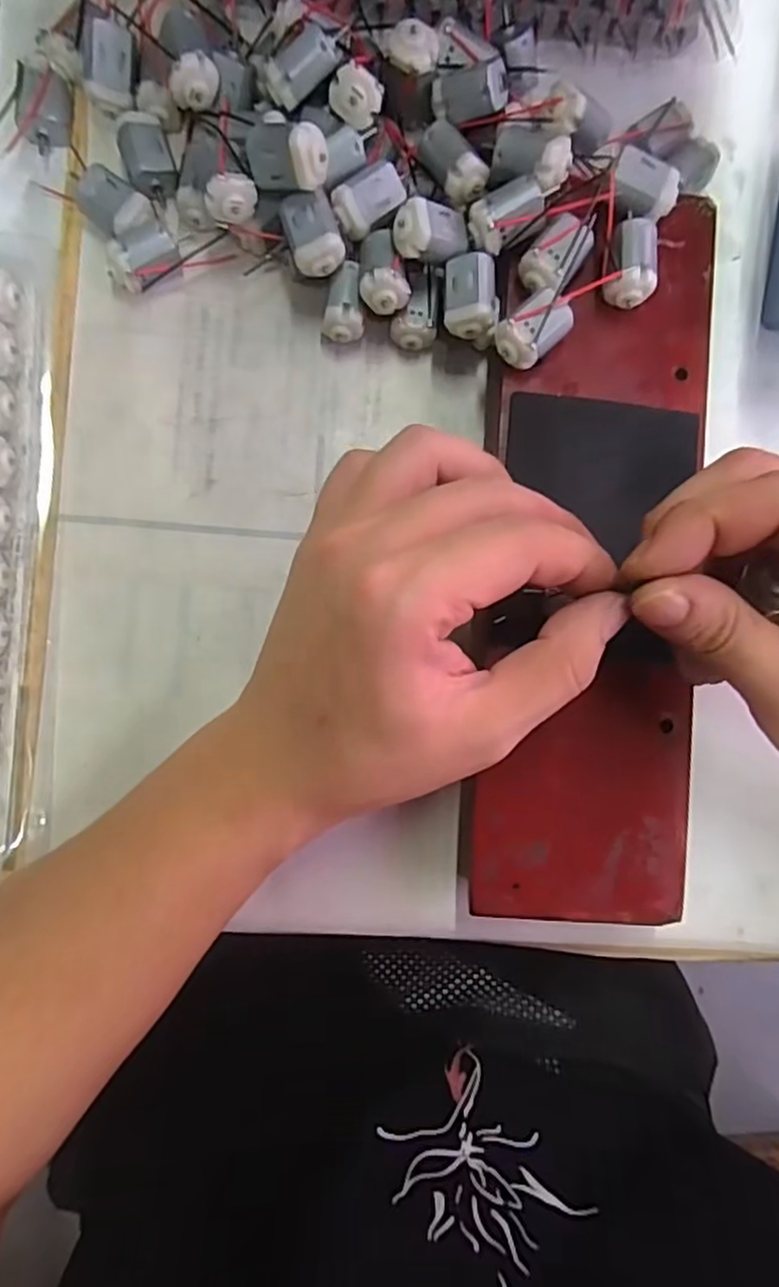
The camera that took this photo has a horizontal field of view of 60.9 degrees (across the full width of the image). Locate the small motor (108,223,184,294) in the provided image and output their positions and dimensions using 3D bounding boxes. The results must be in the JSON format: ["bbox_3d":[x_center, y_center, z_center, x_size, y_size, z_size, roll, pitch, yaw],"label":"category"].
[{"bbox_3d":[-0.099,-0.154,0.266,0.027,0.021,0.017,-34,90,-5],"label":"small motor"}]

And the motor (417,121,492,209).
[{"bbox_3d":[0.024,-0.185,0.256,0.016,0.015,0.030,-35,91,-4],"label":"motor"}]

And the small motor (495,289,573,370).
[{"bbox_3d":[0.054,-0.118,0.254,0.028,0.016,0.019,-43,92,-4],"label":"small motor"}]

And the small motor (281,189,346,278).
[{"bbox_3d":[-0.029,-0.156,0.255,0.020,0.015,0.027,-17,89,-5],"label":"small motor"}]

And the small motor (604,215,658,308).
[{"bbox_3d":[0.092,-0.145,0.257,0.017,0.020,0.030,6,88,-4],"label":"small motor"}]

